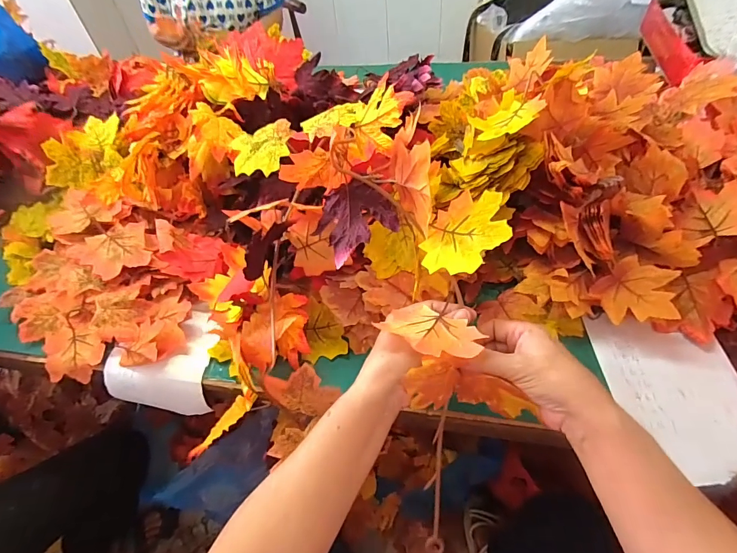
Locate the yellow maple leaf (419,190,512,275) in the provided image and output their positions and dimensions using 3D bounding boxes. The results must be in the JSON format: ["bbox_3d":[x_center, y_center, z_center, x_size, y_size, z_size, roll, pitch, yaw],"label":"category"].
[{"bbox_3d":[0.091,-0.041,0.367,0.078,0.008,0.090,14,67,42],"label":"yellow maple leaf"}]

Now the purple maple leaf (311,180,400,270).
[{"bbox_3d":[-0.016,-0.063,0.393,0.076,0.041,0.071,-28,53,-17],"label":"purple maple leaf"}]

